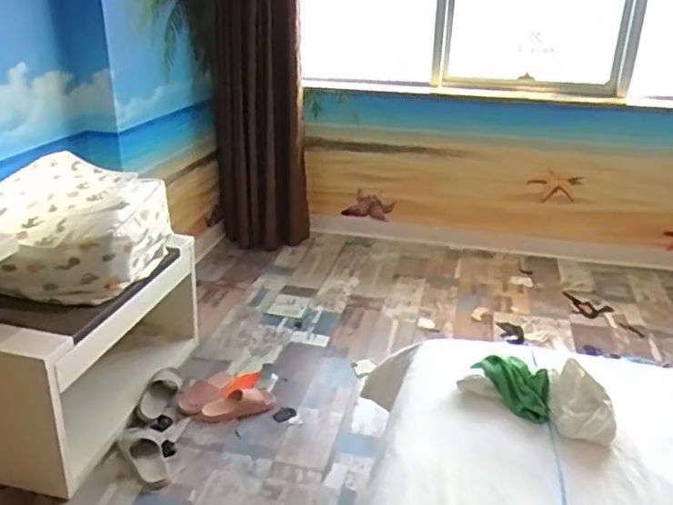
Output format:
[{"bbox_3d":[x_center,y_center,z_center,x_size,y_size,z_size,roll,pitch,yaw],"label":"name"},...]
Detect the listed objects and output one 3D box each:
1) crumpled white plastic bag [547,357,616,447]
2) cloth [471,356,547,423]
[{"bbox_3d":[0.517,0.312,1.308,0.122,0.071,0.170,6,24,11],"label":"crumpled white plastic bag"},{"bbox_3d":[0.404,0.288,1.377,0.115,0.057,0.201,-8,25,-18],"label":"cloth"}]

